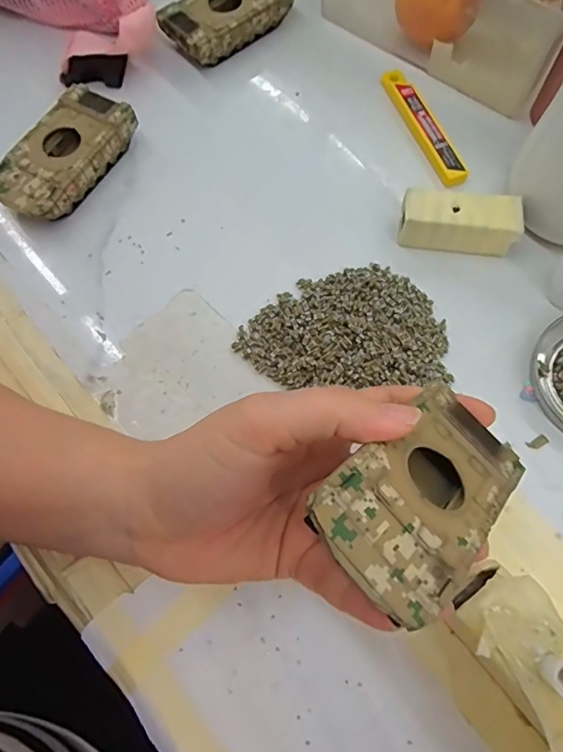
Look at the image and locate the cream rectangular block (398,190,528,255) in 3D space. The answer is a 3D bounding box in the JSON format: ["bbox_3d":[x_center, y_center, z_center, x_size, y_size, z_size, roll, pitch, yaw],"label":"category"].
[{"bbox_3d":[0.105,-0.090,0.299,0.067,0.026,0.026,11,69,7],"label":"cream rectangular block"}]

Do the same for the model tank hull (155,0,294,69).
[{"bbox_3d":[-0.038,-0.267,0.375,0.095,0.025,0.046,-37,71,-11],"label":"model tank hull"}]

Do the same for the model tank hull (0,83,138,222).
[{"bbox_3d":[-0.140,-0.141,0.329,0.048,0.028,0.095,28,72,13],"label":"model tank hull"}]

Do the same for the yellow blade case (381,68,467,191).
[{"bbox_3d":[0.094,-0.170,0.340,0.019,0.007,0.106,-19,69,-5],"label":"yellow blade case"}]

